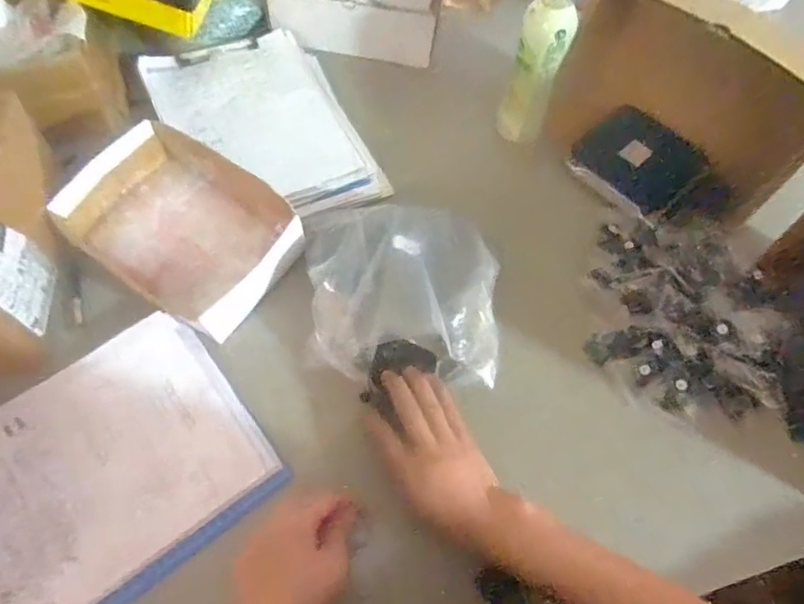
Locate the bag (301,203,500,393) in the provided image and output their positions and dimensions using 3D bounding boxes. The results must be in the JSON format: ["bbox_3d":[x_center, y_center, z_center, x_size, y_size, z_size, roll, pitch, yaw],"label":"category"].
[{"bbox_3d":[-0.004,-0.014,0.558,0.191,0.065,0.200,-1,60,-5],"label":"bag"}]

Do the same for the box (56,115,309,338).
[{"bbox_3d":[-0.235,-0.091,0.584,0.246,0.052,0.179,31,62,13],"label":"box"}]

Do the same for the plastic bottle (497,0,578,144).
[{"bbox_3d":[0.168,-0.296,0.668,0.058,0.229,0.052,13,60,3],"label":"plastic bottle"}]

